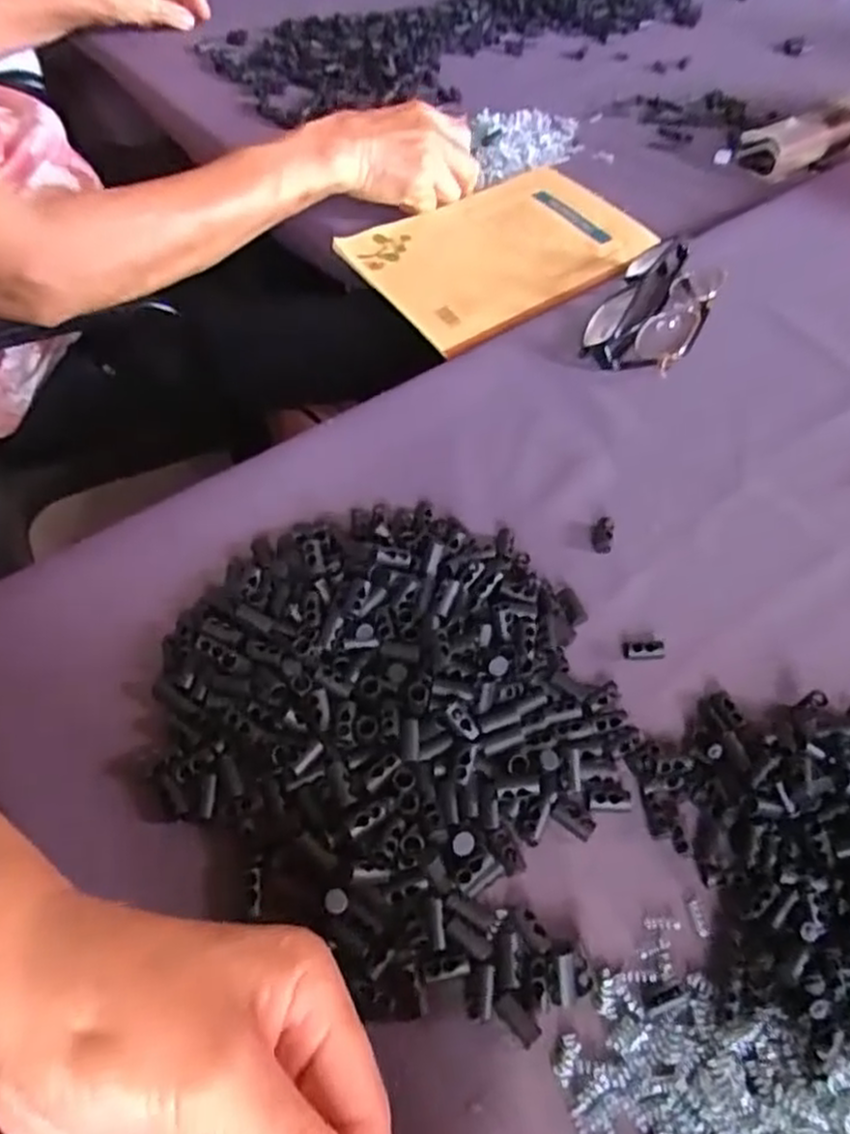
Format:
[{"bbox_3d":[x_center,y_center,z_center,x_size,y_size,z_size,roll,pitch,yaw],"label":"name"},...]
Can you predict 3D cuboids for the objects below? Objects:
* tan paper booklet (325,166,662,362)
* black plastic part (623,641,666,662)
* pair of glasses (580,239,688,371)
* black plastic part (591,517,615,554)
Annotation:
[{"bbox_3d":[0.062,-0.236,0.547,0.211,0.011,0.158,-28,61,-19],"label":"tan paper booklet"},{"bbox_3d":[0.105,0.040,0.352,0.019,0.006,0.008,3,54,-2],"label":"black plastic part"},{"bbox_3d":[0.141,-0.179,0.494,0.032,0.025,0.124,30,60,18],"label":"pair of glasses"},{"bbox_3d":[0.095,-0.018,0.392,0.011,0.006,0.021,11,54,4],"label":"black plastic part"}]

